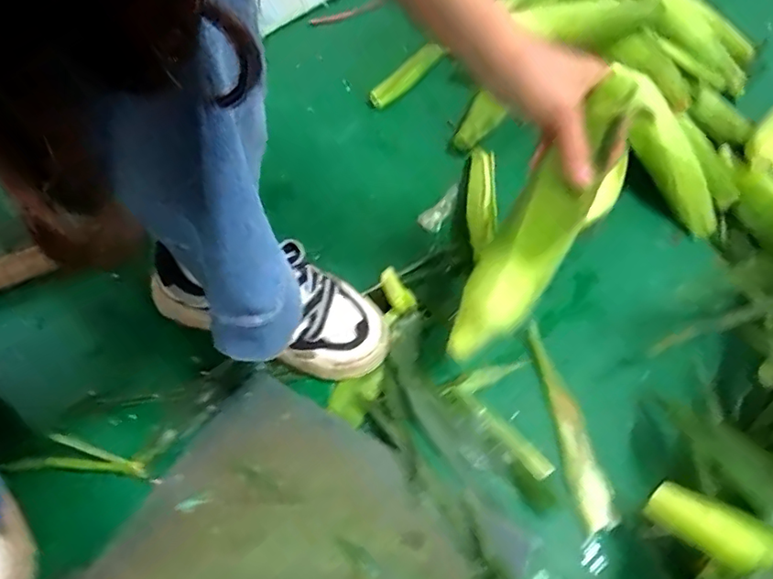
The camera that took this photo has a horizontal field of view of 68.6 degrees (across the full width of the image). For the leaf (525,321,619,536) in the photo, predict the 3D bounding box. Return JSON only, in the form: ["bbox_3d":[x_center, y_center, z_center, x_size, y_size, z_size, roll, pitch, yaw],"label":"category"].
[{"bbox_3d":[0.178,0.131,0.563,0.038,0.035,0.201,-11,61,-10],"label":"leaf"}]

